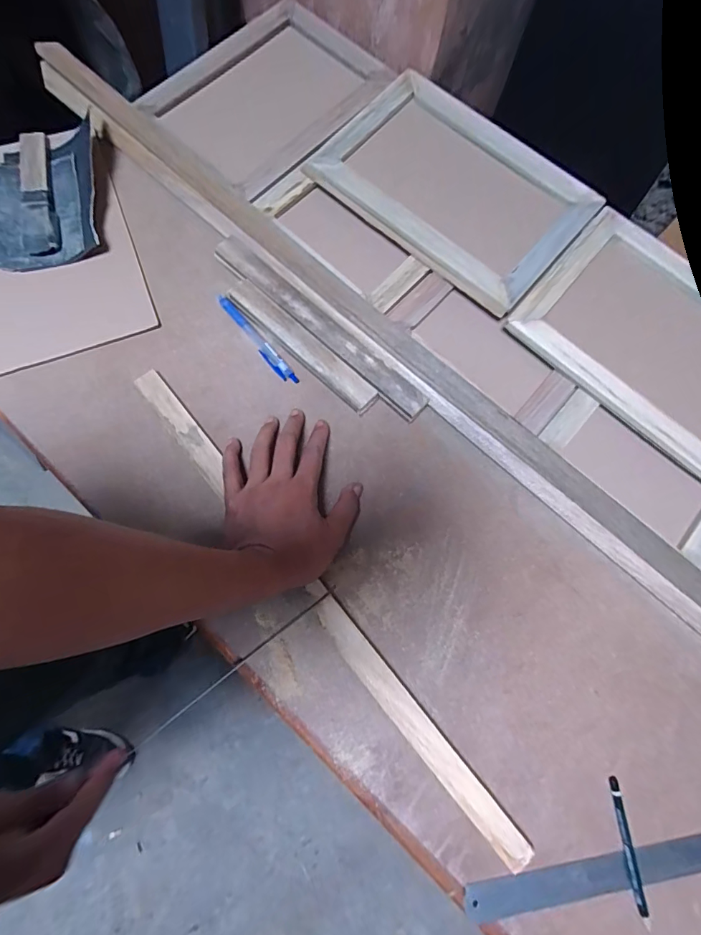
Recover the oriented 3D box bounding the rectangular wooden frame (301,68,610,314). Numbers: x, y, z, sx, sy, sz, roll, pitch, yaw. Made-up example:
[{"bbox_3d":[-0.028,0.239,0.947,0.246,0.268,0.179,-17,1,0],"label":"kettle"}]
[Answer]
[{"bbox_3d":[0.120,-0.329,0.500,0.295,0.021,0.196,39,80,7],"label":"rectangular wooden frame"}]

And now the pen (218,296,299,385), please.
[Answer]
[{"bbox_3d":[-0.104,-0.144,0.475,0.015,0.008,0.132,-38,81,-8],"label":"pen"}]

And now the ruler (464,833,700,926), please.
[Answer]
[{"bbox_3d":[0.261,0.353,0.378,0.324,0.007,0.028,-8,66,-5],"label":"ruler"}]

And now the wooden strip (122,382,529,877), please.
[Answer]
[{"bbox_3d":[-0.034,0.122,0.414,0.024,0.012,0.573,-39,81,-8],"label":"wooden strip"}]

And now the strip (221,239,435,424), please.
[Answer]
[{"bbox_3d":[-0.036,-0.156,0.470,0.294,0.011,0.033,41,80,7],"label":"strip"}]

